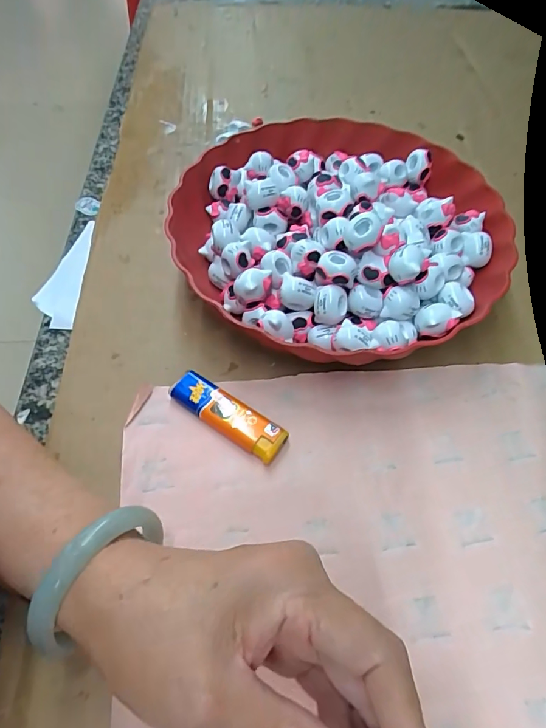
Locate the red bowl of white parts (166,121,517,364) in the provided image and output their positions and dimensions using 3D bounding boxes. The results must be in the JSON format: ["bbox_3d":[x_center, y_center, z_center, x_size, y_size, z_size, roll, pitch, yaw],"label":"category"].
[{"bbox_3d":[0.048,-0.101,0.339,0.232,0.066,0.230,0,57,-1],"label":"red bowl of white parts"}]

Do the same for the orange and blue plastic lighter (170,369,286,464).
[{"bbox_3d":[-0.028,0.032,0.282,0.079,0.013,0.023,32,62,19],"label":"orange and blue plastic lighter"}]

